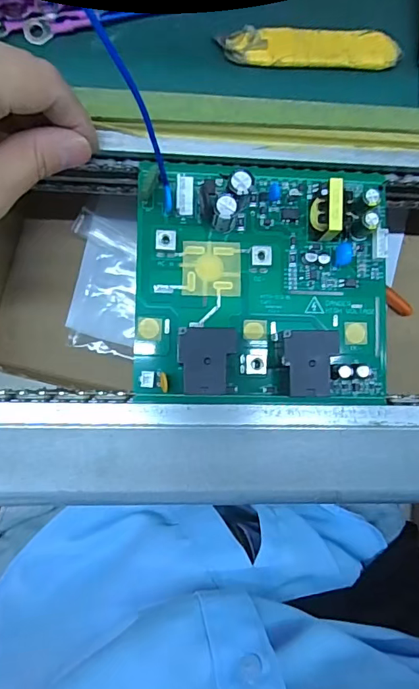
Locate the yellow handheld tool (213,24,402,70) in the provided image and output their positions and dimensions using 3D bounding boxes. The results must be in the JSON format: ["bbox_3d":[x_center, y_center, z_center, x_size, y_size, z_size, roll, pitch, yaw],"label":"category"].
[{"bbox_3d":[0.051,-0.150,0.228,0.090,0.004,0.020,0,87,-4],"label":"yellow handheld tool"}]

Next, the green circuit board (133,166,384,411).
[{"bbox_3d":[0.029,-0.031,0.225,0.128,0.023,0.117,1,87,-4],"label":"green circuit board"}]

